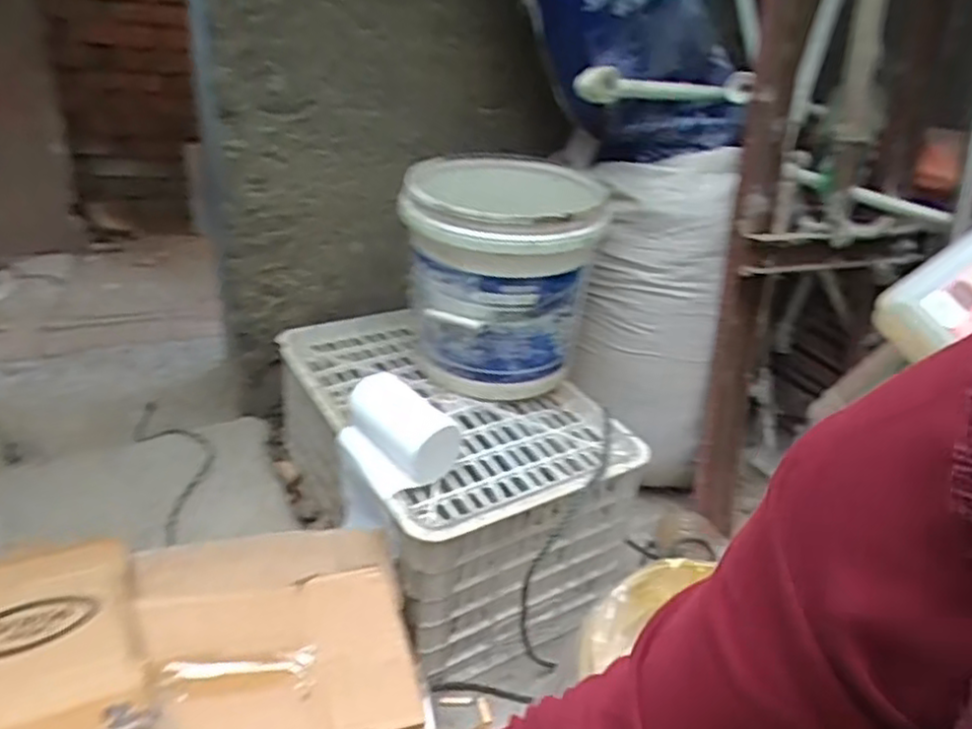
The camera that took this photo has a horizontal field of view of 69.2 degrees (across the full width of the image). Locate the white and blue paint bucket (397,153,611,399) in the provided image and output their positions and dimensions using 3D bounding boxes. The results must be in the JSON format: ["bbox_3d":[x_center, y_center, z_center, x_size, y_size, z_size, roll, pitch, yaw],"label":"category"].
[{"bbox_3d":[0.016,-0.117,0.985,0.262,0.271,0.276,5,30,-3],"label":"white and blue paint bucket"}]

